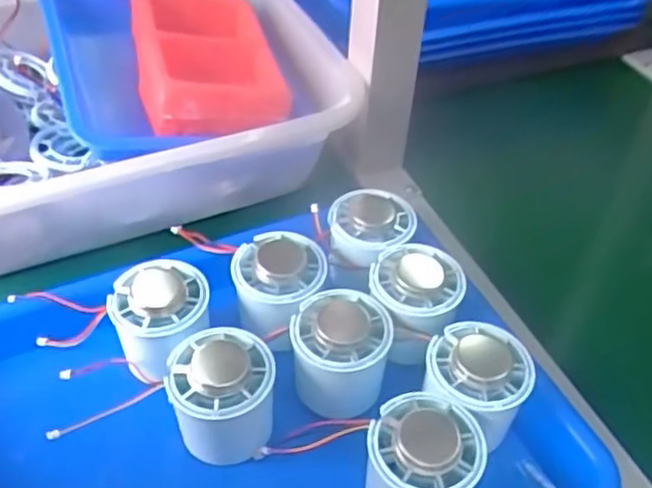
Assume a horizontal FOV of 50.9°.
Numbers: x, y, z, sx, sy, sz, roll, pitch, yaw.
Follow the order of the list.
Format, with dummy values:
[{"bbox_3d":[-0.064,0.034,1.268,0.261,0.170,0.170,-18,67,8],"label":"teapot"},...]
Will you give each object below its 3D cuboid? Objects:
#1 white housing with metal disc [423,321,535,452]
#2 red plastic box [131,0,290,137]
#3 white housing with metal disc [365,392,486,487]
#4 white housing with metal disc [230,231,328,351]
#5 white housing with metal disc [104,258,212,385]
[{"bbox_3d":[0.080,0.077,0.372,0.055,0.045,0.056,22,48,18],"label":"white housing with metal disc"},{"bbox_3d":[-0.092,-0.141,0.523,0.104,0.047,0.158,-9,46,-11],"label":"red plastic box"},{"bbox_3d":[0.048,0.110,0.344,0.052,0.058,0.051,1,45,-1],"label":"white housing with metal disc"},{"bbox_3d":[-0.029,0.021,0.414,0.052,0.035,0.060,25,49,21],"label":"white housing with metal disc"},{"bbox_3d":[-0.095,0.042,0.397,0.054,0.034,0.058,-14,47,-16],"label":"white housing with metal disc"}]

